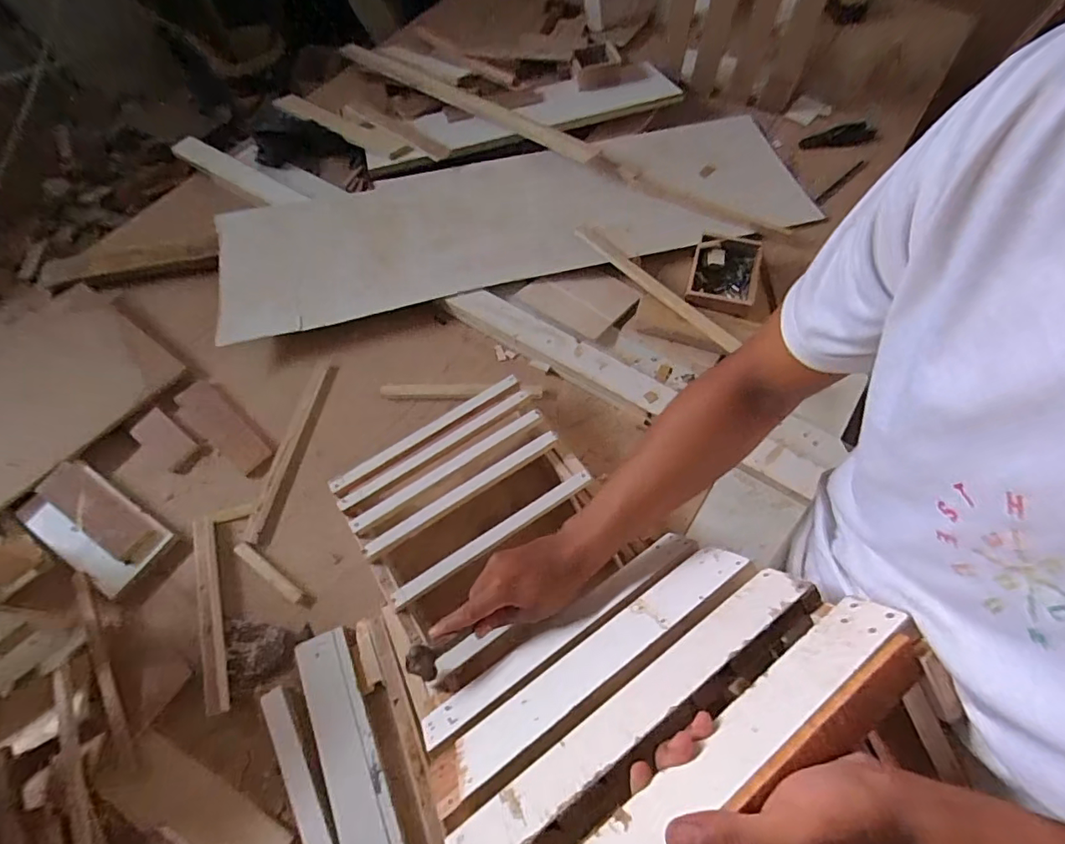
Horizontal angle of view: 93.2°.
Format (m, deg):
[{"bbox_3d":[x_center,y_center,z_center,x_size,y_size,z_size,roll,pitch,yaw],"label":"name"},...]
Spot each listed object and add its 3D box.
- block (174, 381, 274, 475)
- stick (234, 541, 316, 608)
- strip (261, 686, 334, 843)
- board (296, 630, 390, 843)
[{"bbox_3d":[-0.475,0.010,0.778,0.190,0.023,0.063,36,70,19],"label":"block"},{"bbox_3d":[-0.345,0.206,0.673,0.139,0.008,0.018,31,70,15],"label":"stick"},{"bbox_3d":[-0.242,0.409,0.539,0.026,0.011,0.246,-21,62,-27],"label":"strip"},{"bbox_3d":[-0.218,0.369,0.576,0.044,0.020,0.244,-24,67,-9],"label":"board"}]

